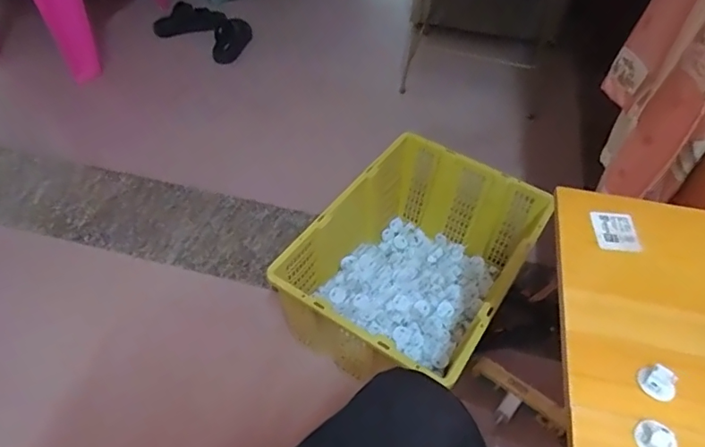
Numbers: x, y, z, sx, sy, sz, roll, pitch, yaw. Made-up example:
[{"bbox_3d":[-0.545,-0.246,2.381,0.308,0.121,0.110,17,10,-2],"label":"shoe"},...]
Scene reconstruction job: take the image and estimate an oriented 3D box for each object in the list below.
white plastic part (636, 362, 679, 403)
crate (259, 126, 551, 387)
[{"bbox_3d":[0.285,0.148,0.473,0.027,0.016,0.032,-25,53,-19],"label":"white plastic part"},{"bbox_3d":[0.115,0.088,1.012,0.377,0.241,0.468,25,54,21],"label":"crate"}]

